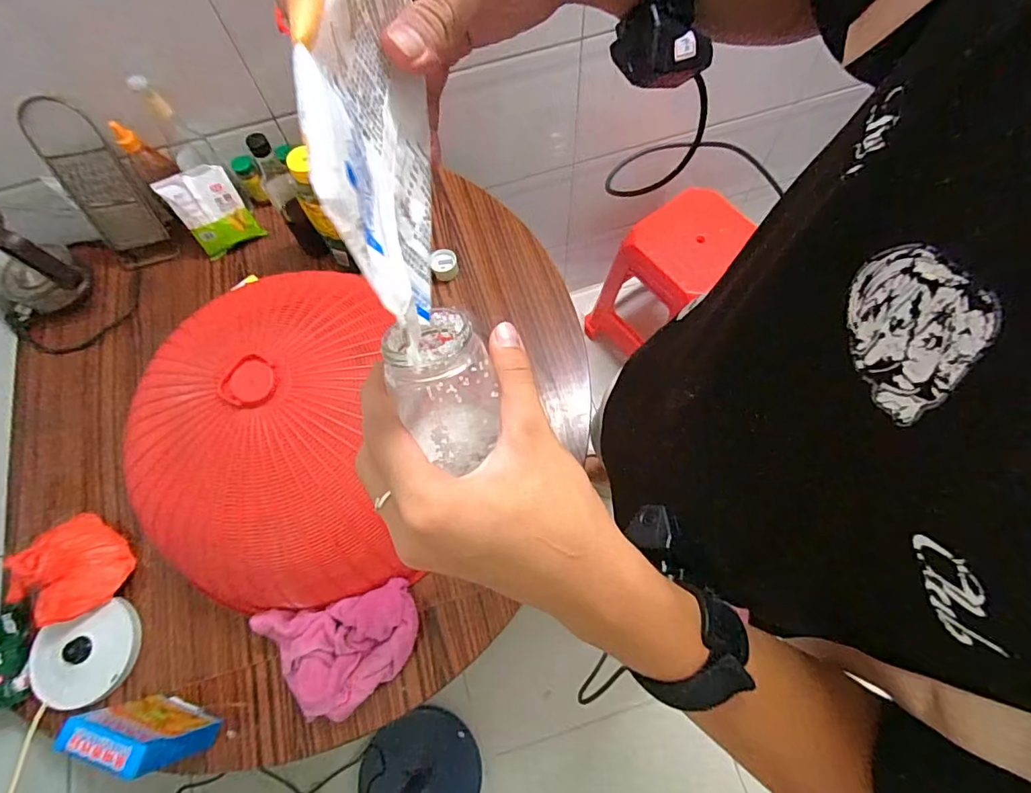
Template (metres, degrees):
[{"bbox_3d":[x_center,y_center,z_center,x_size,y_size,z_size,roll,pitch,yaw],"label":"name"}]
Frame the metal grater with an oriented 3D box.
[{"bbox_3d":[-0.782,-0.390,0.966,0.121,0.317,0.029,-15,50,-9],"label":"metal grater"}]

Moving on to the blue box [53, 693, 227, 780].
[{"bbox_3d":[-0.477,0.435,0.657,0.120,0.172,0.041,15,70,9],"label":"blue box"}]

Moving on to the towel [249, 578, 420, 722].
[{"bbox_3d":[-0.244,0.366,0.730,0.217,0.073,0.148,-13,68,-2],"label":"towel"}]

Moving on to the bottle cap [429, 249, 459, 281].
[{"bbox_3d":[-0.141,-0.262,1.002,0.054,0.034,0.060,-19,68,-5],"label":"bottle cap"}]

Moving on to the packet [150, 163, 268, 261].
[{"bbox_3d":[-0.602,-0.365,1.006,0.125,0.160,0.034,-23,46,-5],"label":"packet"}]

